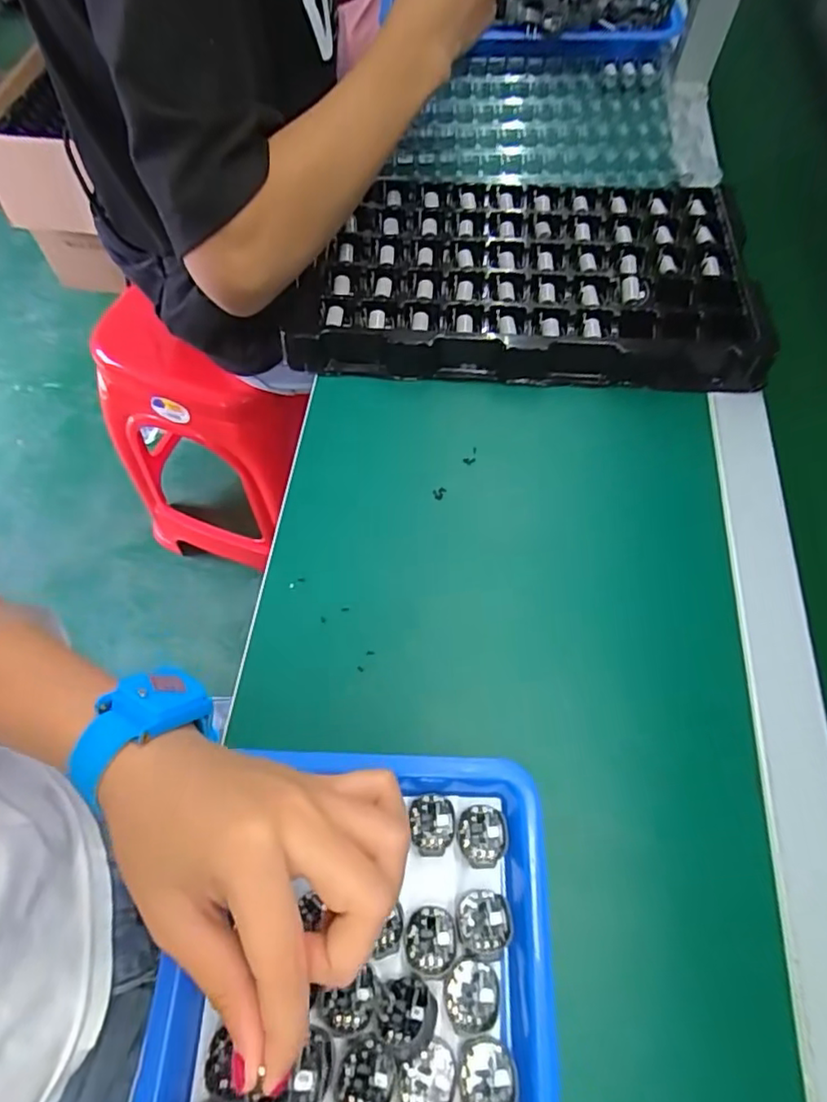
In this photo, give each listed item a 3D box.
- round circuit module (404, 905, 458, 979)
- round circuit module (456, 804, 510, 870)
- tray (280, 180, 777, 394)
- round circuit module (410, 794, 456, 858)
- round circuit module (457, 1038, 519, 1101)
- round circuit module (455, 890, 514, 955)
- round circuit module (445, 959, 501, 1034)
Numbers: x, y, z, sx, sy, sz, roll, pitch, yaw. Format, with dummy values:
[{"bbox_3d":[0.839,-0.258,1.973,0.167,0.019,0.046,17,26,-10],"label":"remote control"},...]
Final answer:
[{"bbox_3d":[0.009,0.185,0.283,0.024,0.004,0.028,-6,63,-1],"label":"round circuit module"},{"bbox_3d":[0.035,0.146,0.306,0.025,0.009,0.029,-6,63,-1],"label":"round circuit module"},{"bbox_3d":[0.090,-0.227,0.489,0.350,0.032,0.206,3,63,3],"label":"tray"},{"bbox_3d":[0.010,0.142,0.310,0.022,0.008,0.029,-5,63,-1],"label":"round circuit module"},{"bbox_3d":[0.032,0.229,0.259,0.025,0.005,0.028,-8,63,-3],"label":"round circuit module"},{"bbox_3d":[0.034,0.178,0.288,0.025,0.013,0.025,-1,63,1],"label":"round circuit module"},{"bbox_3d":[0.027,0.203,0.273,0.024,0.004,0.026,-1,63,1],"label":"round circuit module"}]

